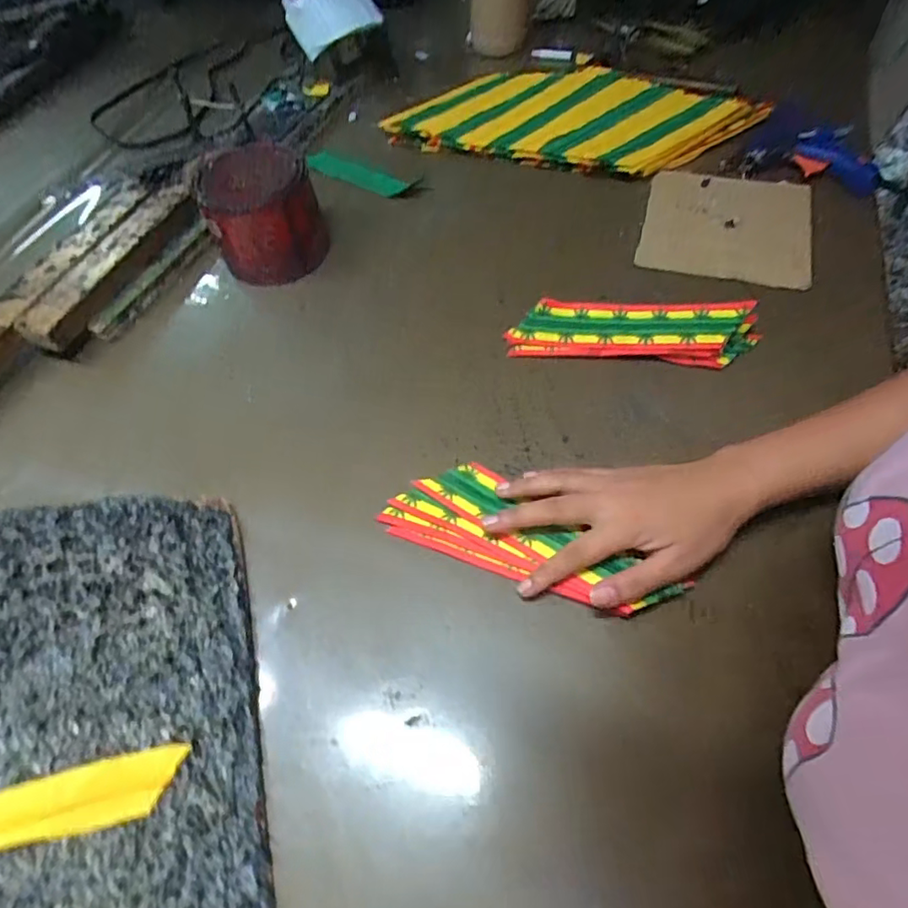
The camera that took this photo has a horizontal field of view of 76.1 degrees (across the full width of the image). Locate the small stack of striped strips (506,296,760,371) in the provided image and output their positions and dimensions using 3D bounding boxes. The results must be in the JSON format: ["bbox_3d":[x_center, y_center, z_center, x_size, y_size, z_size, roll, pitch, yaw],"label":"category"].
[{"bbox_3d":[0.152,-0.105,0.502,0.203,0.035,0.050,3,57,6],"label":"small stack of striped strips"}]

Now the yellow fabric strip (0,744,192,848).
[{"bbox_3d":[-0.230,0.183,0.286,0.172,0.004,0.032,-7,55,-23],"label":"yellow fabric strip"}]

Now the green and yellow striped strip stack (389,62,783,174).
[{"bbox_3d":[0.141,-0.396,0.674,0.403,0.032,0.173,12,59,12],"label":"green and yellow striped strip stack"}]

